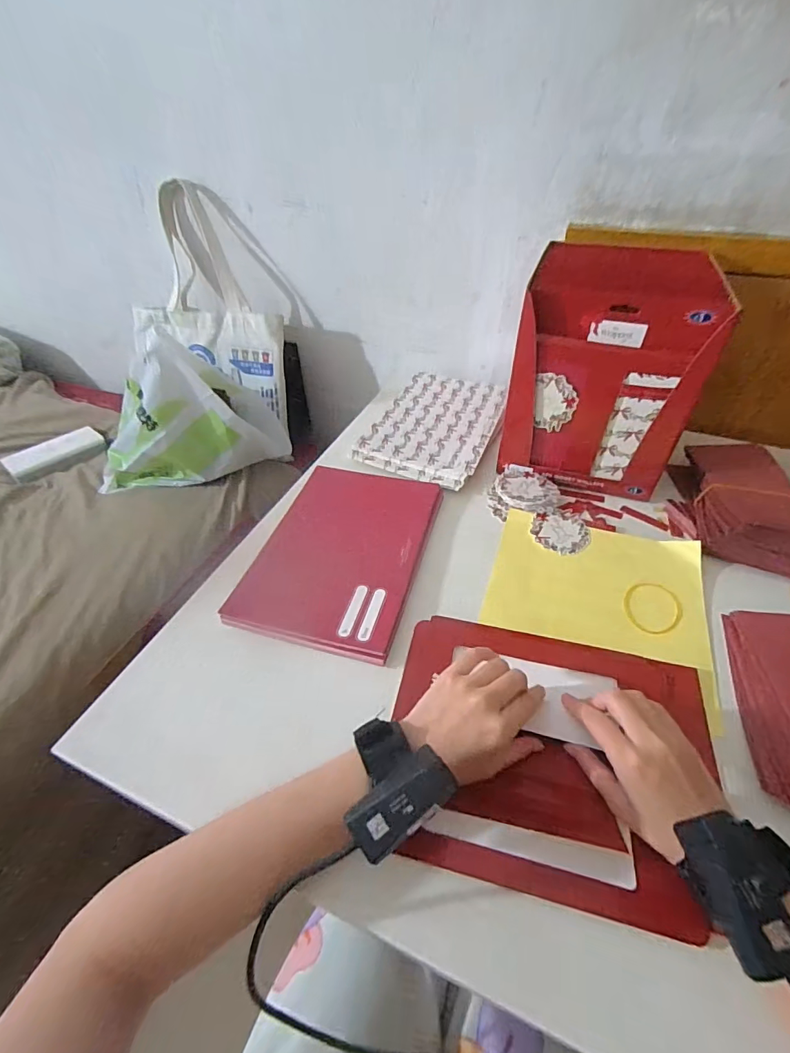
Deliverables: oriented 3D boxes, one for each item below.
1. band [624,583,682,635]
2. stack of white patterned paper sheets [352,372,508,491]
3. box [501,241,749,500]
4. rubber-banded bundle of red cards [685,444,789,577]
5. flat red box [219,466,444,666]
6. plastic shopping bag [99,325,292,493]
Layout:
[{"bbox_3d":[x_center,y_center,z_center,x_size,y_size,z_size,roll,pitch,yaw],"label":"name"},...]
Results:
[{"bbox_3d":[0.267,0.084,0.473,0.054,0.006,0.066,16,44,18],"label":"band"},{"bbox_3d":[0.068,-0.165,0.721,0.181,0.025,0.273,16,44,18],"label":"stack of white patterned paper sheets"},{"bbox_3d":[0.261,-0.200,0.578,0.195,0.266,0.156,15,44,16],"label":"box"},{"bbox_3d":[0.431,-0.035,0.561,0.112,0.058,0.200,12,43,14],"label":"rubber-banded bundle of red cards"},{"bbox_3d":[-0.057,0.022,0.535,0.175,0.013,0.267,11,43,12],"label":"flat red box"},{"bbox_3d":[-0.359,-0.190,0.782,0.328,0.238,0.118,-14,43,-15],"label":"plastic shopping bag"}]

